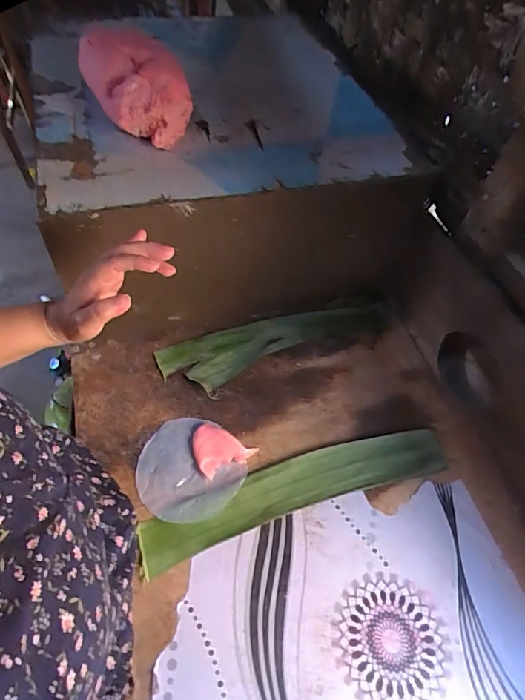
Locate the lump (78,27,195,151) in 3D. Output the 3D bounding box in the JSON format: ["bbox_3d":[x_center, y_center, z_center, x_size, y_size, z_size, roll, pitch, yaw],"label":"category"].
[{"bbox_3d":[-0.175,-0.362,0.606,0.107,0.078,0.178,-23,61,-20],"label":"lump"}]

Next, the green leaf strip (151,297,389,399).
[{"bbox_3d":[0.027,-0.017,0.733,0.388,0.013,0.098,-17,59,-16],"label":"green leaf strip"}]

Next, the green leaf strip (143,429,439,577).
[{"bbox_3d":[0.050,0.181,0.590,0.420,0.007,0.079,-14,58,-15],"label":"green leaf strip"}]

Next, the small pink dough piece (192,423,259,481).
[{"bbox_3d":[-0.062,0.139,0.605,0.079,0.012,0.067,32,58,16],"label":"small pink dough piece"}]

